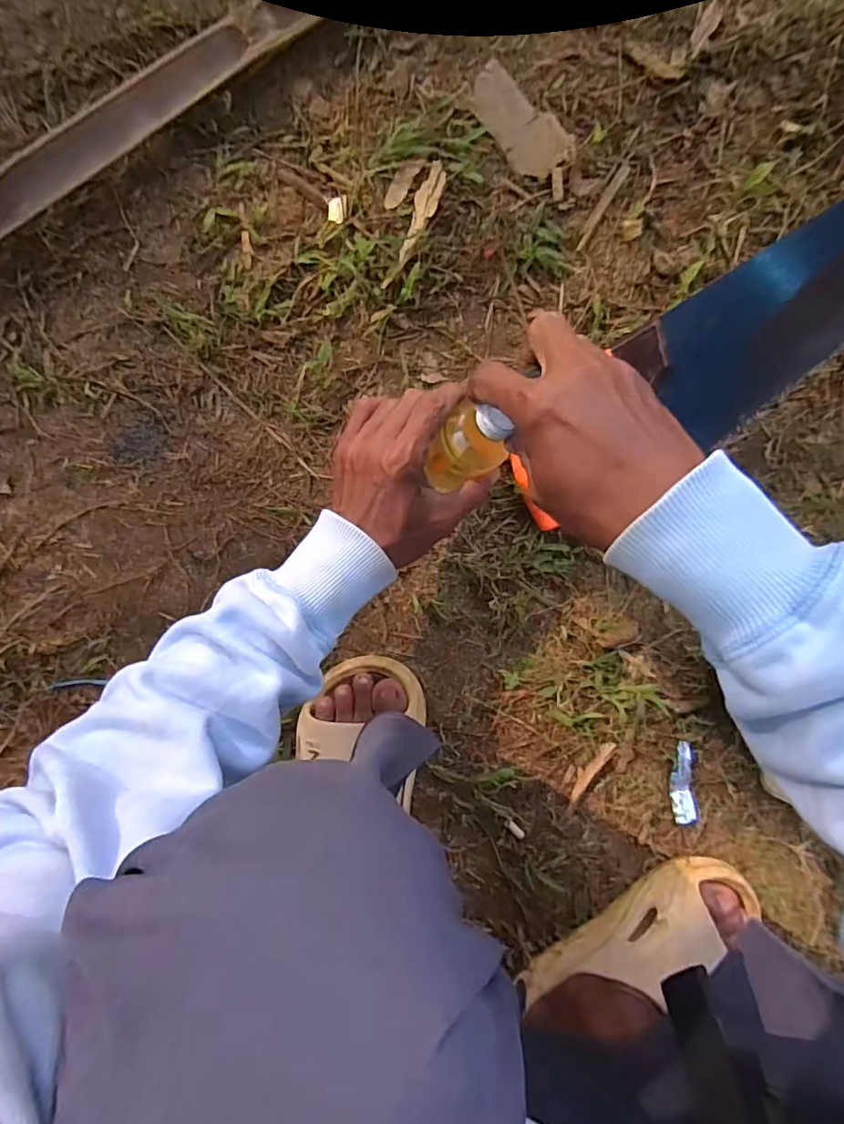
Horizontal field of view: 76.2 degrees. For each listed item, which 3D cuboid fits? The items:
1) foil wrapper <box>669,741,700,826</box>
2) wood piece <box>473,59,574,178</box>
[{"bbox_3d":[0.256,0.218,0.528,0.025,0.004,0.087,-10,98,-1],"label":"foil wrapper"},{"bbox_3d":[0.082,-0.368,0.451,0.096,0.007,0.048,42,94,-7],"label":"wood piece"}]

